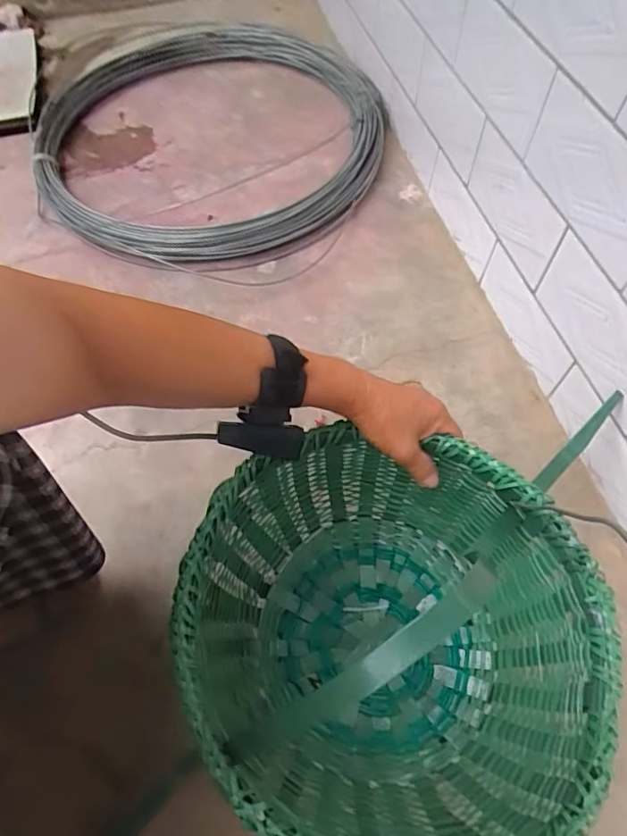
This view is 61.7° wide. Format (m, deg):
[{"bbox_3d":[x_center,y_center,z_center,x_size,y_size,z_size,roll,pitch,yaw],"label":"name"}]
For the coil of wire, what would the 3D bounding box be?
[{"bbox_3d":[-0.170,-0.533,0.929,0.606,0.073,0.651,-1,60,1],"label":"coil of wire"}]

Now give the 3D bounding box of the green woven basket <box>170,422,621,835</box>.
[{"bbox_3d":[0.060,0.183,0.444,0.309,0.176,0.291,8,64,8],"label":"green woven basket"}]

